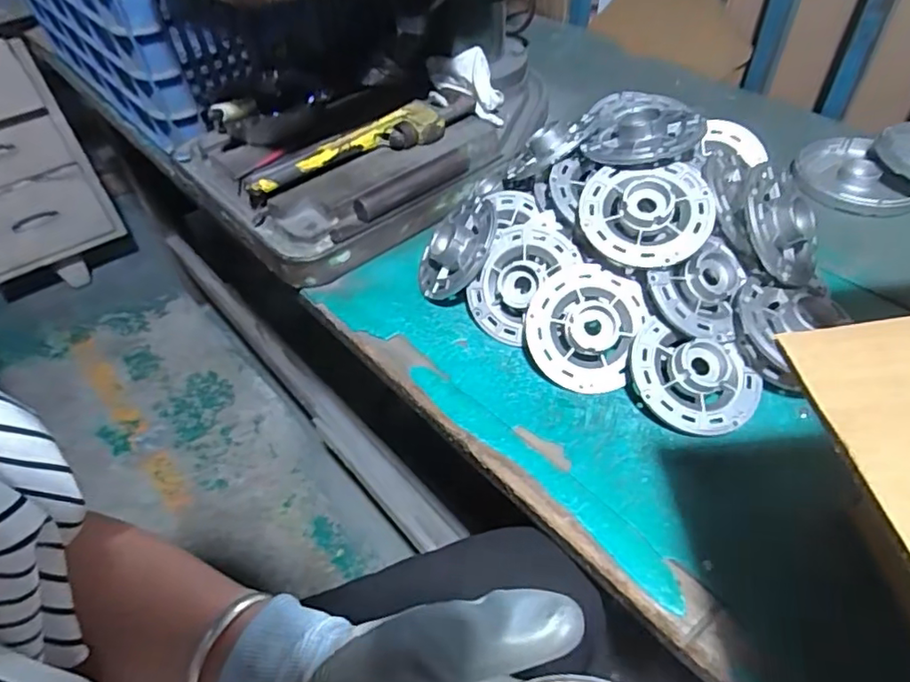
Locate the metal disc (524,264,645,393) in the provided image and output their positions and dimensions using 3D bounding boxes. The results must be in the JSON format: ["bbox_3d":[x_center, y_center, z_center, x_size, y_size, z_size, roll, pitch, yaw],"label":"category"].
[{"bbox_3d":[0.116,-0.012,0.519,0.105,0.032,0.113,18,85,4],"label":"metal disc"}]

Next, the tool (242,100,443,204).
[{"bbox_3d":[-0.120,-0.214,0.660,0.228,0.028,0.055,-28,53,-20],"label":"tool"}]

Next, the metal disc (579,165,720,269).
[{"bbox_3d":[0.165,-0.109,0.507,0.110,0.019,0.094,-1,72,7],"label":"metal disc"}]

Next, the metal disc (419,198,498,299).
[{"bbox_3d":[-0.003,-0.092,0.590,0.101,0.021,0.086,-31,50,32],"label":"metal disc"}]

